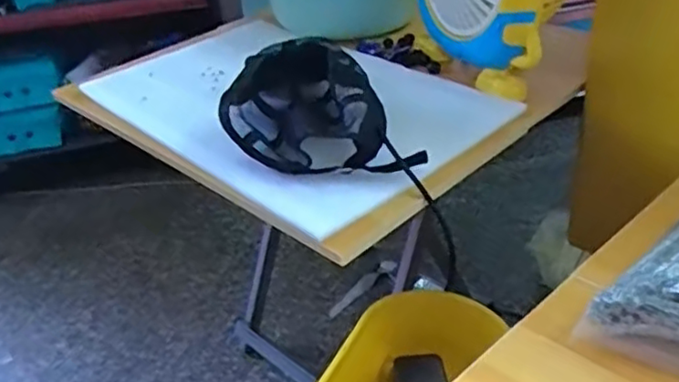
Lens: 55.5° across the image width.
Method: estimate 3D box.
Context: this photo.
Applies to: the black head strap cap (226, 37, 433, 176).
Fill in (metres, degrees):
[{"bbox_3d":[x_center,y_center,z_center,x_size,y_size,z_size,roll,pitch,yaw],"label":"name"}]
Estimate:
[{"bbox_3d":[-0.035,-0.083,0.698,0.171,0.082,0.217,-15,34,-13],"label":"black head strap cap"}]

